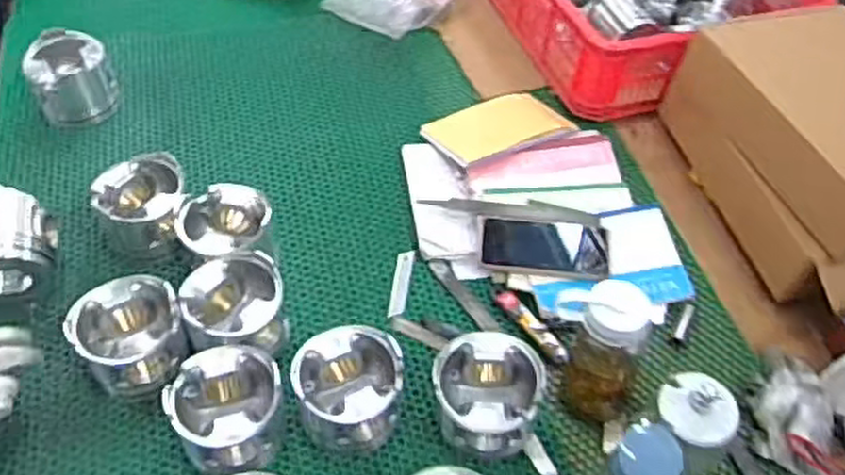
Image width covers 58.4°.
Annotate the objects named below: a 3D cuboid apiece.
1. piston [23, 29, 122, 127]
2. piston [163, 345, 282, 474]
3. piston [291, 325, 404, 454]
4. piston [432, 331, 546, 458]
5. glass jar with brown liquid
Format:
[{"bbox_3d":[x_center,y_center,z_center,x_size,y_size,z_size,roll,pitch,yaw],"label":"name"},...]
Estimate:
[{"bbox_3d":[-0.518,-0.238,1.116,0.109,0.101,0.109,-19,54,-18],"label":"piston"},{"bbox_3d":[-0.202,0.184,0.789,0.112,0.094,0.114,2,51,-2],"label":"piston"},{"bbox_3d":[-0.081,0.167,0.807,0.114,0.101,0.109,1,51,-2],"label":"piston"},{"bbox_3d":[0.065,0.174,0.801,0.112,0.103,0.112,3,51,0],"label":"piston"},{"bbox_3d":[0.187,0.117,0.801,0.102,0.171,0.064,32,56,21],"label":"glass jar with brown liquid"}]

